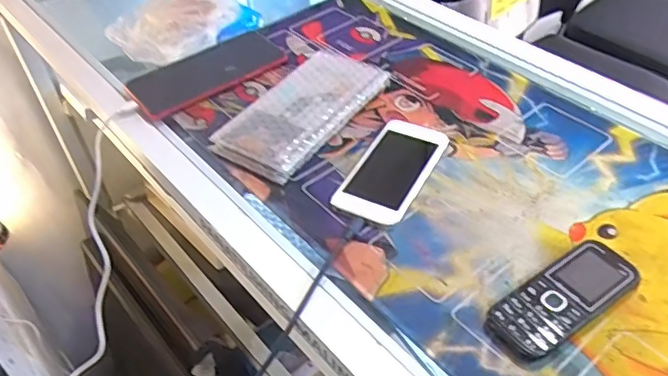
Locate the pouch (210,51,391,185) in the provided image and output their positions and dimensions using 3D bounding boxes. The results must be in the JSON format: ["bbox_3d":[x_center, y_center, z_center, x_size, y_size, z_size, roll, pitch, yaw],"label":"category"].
[{"bbox_3d":[-0.029,-0.080,0.553,0.088,0.014,0.182,25,52,27],"label":"pouch"}]

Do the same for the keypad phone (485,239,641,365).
[{"bbox_3d":[0.157,0.075,0.397,0.113,0.014,0.046,-29,50,-22],"label":"keypad phone"}]

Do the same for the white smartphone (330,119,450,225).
[{"bbox_3d":[0.051,-0.017,0.497,0.061,0.006,0.122,19,50,23],"label":"white smartphone"}]

